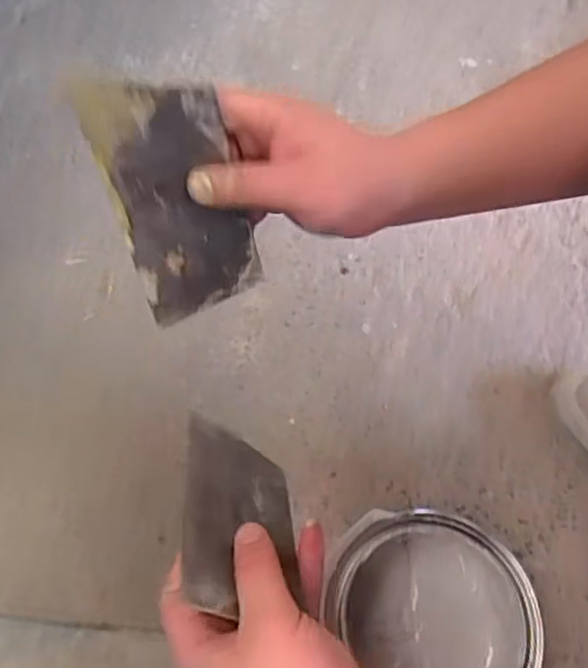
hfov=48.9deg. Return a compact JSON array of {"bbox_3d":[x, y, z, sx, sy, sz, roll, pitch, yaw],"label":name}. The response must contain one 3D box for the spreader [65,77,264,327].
[{"bbox_3d":[-0.064,-0.076,0.364,0.071,0.141,0.009,-25,36,-16],"label":"spreader"}]

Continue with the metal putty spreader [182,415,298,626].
[{"bbox_3d":[-0.030,0.102,0.366,0.074,0.009,0.129,32,22,-23],"label":"metal putty spreader"}]

